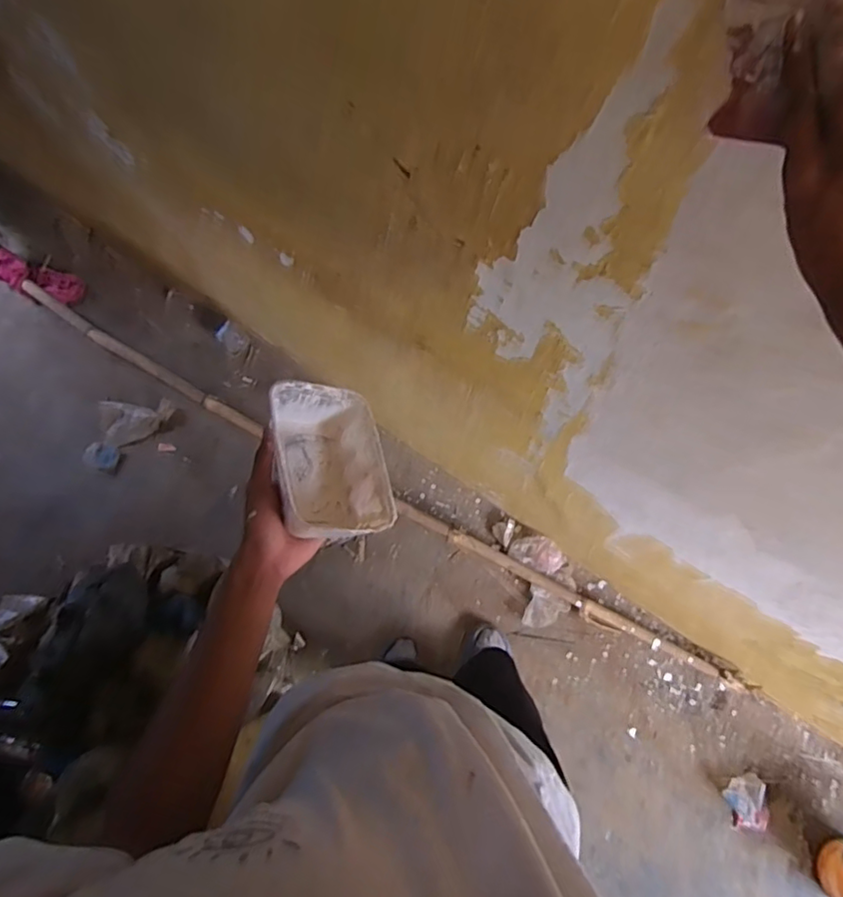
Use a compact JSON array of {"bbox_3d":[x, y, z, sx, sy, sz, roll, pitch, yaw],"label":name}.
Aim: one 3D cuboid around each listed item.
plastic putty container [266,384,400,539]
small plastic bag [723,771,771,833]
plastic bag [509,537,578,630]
[{"bbox_3d":[-0.100,0.018,0.608,0.118,0.057,0.172,-4,67,-35],"label":"plastic putty container"},{"bbox_3d":[0.826,0.895,1.437,0.112,0.031,0.123,-3,75,-2],"label":"small plastic bag"},{"bbox_3d":[0.334,0.354,1.534,0.152,0.029,0.229,-9,76,-3],"label":"plastic bag"}]

